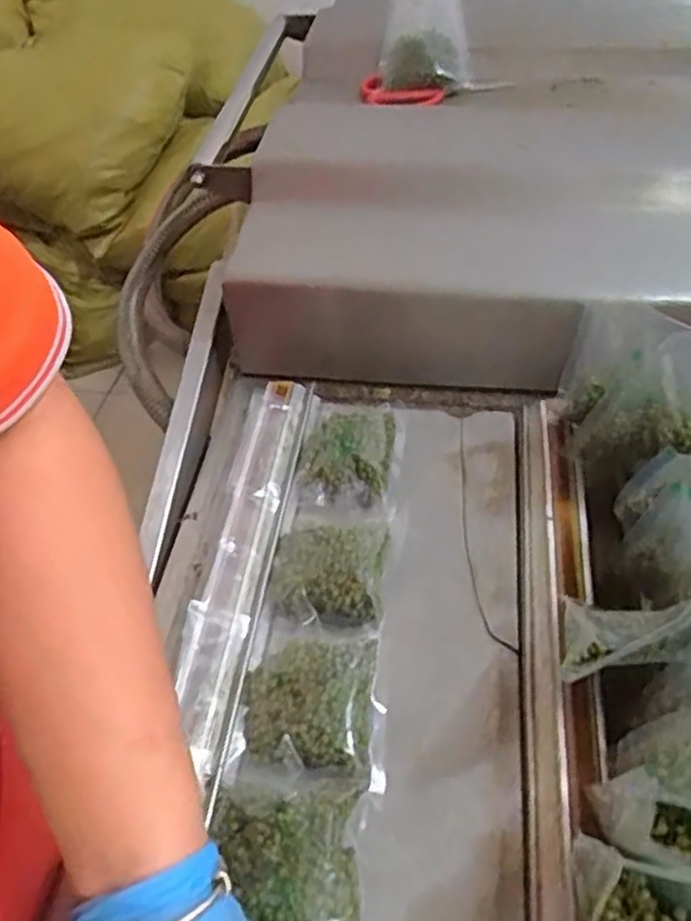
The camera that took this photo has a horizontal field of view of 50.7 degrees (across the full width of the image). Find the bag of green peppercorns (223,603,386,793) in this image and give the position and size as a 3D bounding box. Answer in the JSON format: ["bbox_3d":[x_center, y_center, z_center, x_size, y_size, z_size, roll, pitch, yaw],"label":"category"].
[{"bbox_3d":[-0.023,0.140,0.435,0.085,0.018,0.101,0,49,4],"label":"bag of green peppercorns"}]

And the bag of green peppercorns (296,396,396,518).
[{"bbox_3d":[0.001,-0.010,0.564,0.068,0.020,0.114,3,49,7],"label":"bag of green peppercorns"}]

